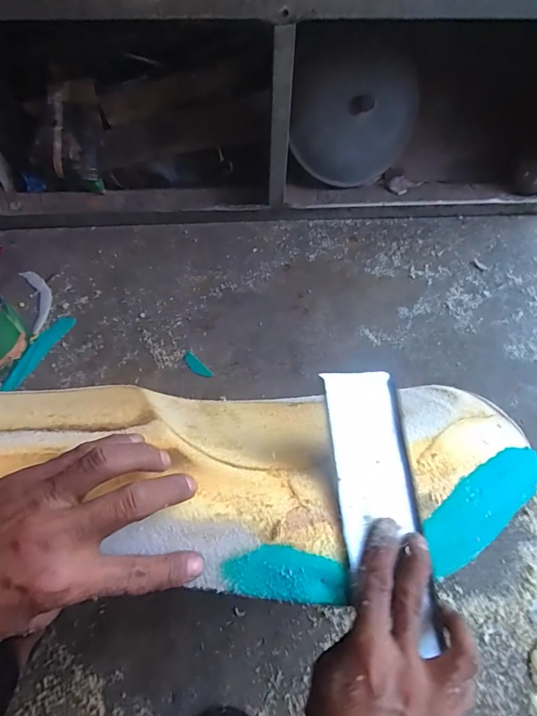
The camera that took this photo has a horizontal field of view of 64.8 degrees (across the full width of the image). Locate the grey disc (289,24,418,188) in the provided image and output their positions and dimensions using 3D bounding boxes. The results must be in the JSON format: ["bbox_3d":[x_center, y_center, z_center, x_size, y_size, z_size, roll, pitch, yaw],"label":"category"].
[{"bbox_3d":[0.168,-0.459,0.809,0.256,0.247,0.055,-8,59,-7],"label":"grey disc"}]

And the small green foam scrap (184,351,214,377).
[{"bbox_3d":[-0.121,0.014,0.717,0.061,0.004,0.021,40,65,20],"label":"small green foam scrap"}]

